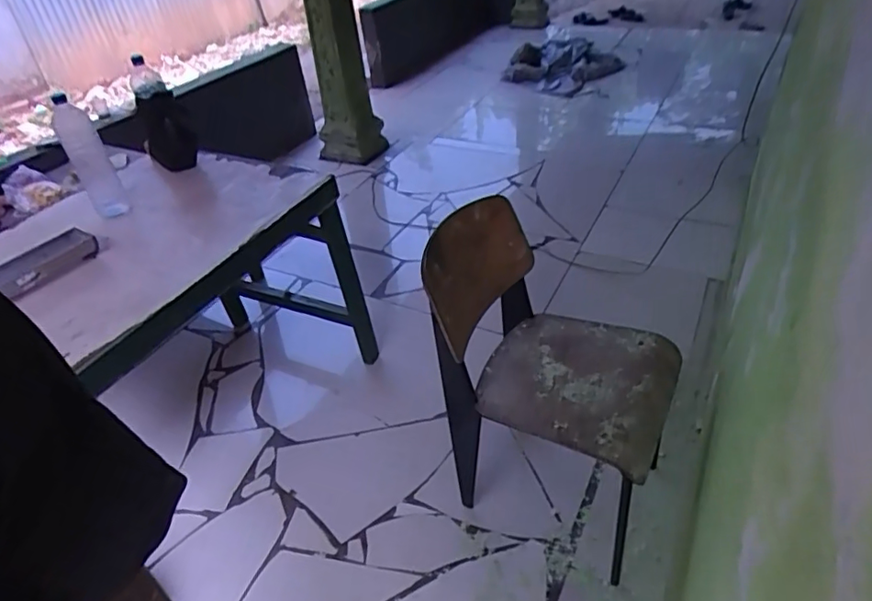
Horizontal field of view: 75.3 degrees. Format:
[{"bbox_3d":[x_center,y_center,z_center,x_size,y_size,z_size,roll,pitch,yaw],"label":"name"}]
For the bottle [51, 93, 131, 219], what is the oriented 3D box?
[{"bbox_3d":[-0.843,-0.337,1.387,0.081,0.303,0.093,-28,44,-25],"label":"bottle"}]

